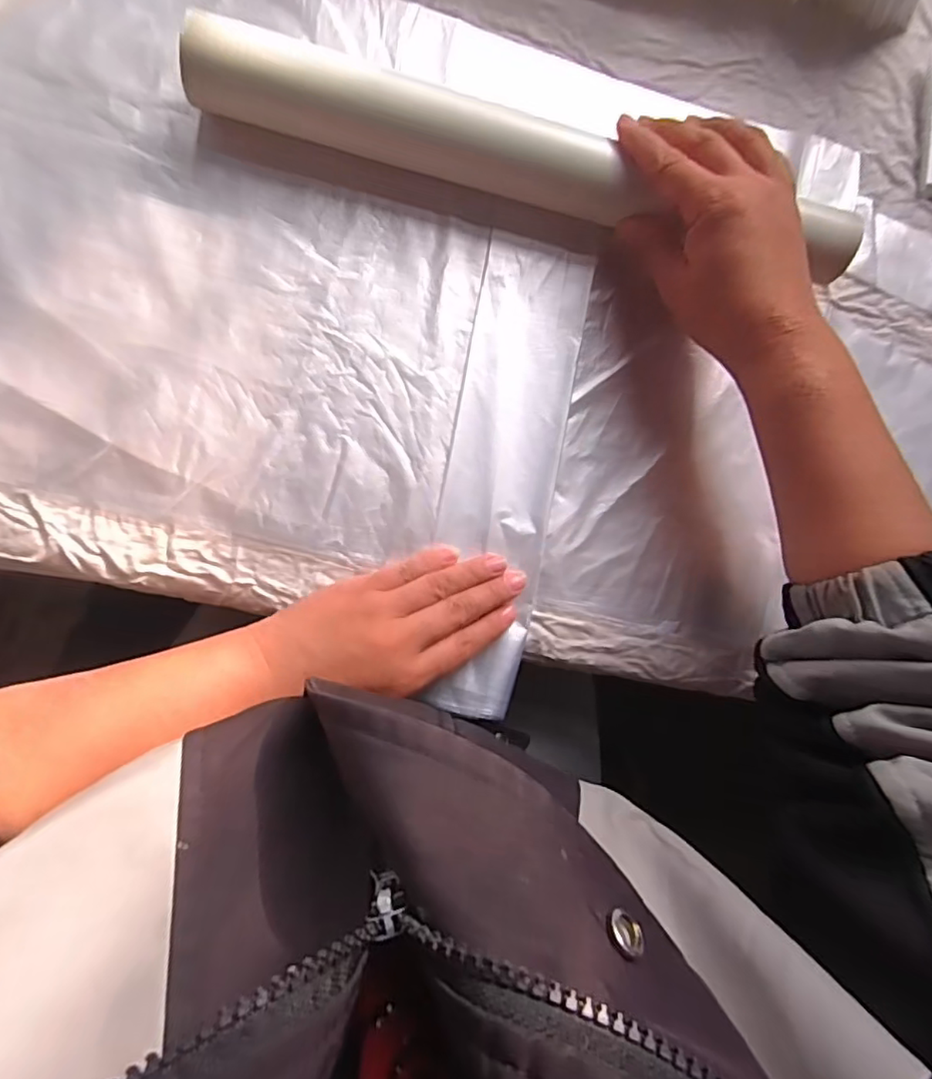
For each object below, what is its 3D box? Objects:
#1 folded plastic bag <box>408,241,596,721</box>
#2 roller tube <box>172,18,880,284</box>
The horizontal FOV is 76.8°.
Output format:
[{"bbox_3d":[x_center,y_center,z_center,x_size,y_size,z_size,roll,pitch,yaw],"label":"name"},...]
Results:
[{"bbox_3d":[0.023,-0.038,0.331,0.065,0.007,0.265,8,87,-9],"label":"folded plastic bag"},{"bbox_3d":[0.042,-0.201,0.311,0.354,0.037,0.039,11,88,-8],"label":"roller tube"}]

